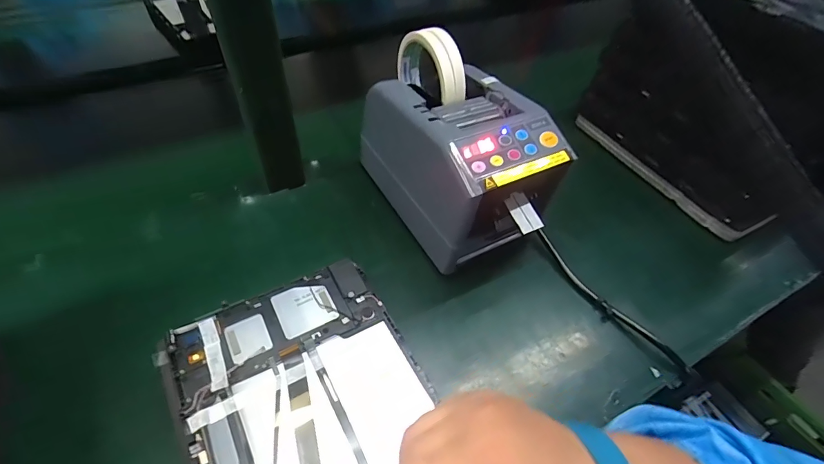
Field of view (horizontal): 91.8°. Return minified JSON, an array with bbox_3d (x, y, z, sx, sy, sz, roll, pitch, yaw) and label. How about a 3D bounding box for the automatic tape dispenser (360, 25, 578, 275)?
[{"bbox_3d":[0.041,-0.074,0.382,0.114,0.158,0.216,-24,55,-22],"label":"automatic tape dispenser"}]

